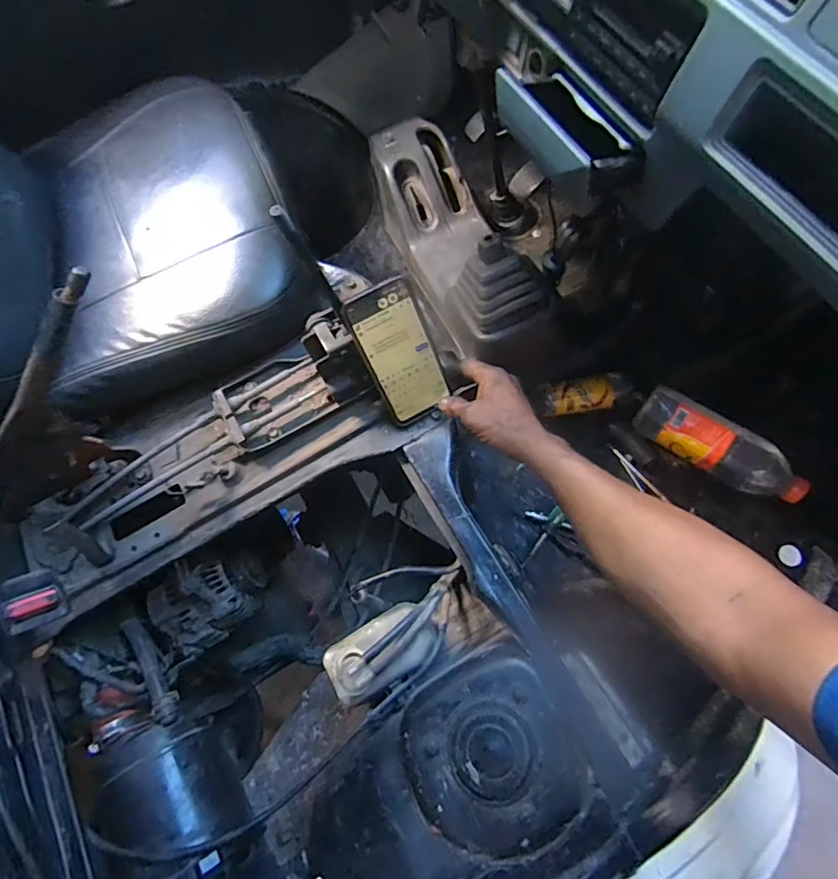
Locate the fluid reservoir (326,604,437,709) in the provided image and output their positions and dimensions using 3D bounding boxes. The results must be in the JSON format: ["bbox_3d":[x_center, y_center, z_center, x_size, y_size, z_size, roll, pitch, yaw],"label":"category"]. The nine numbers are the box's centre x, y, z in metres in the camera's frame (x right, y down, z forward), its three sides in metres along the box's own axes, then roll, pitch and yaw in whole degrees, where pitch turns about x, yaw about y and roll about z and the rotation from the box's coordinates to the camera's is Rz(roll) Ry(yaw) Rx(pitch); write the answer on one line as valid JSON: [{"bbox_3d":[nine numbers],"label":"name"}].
[{"bbox_3d":[-0.046,0.266,0.650,0.139,0.071,0.078,-31,72,-9],"label":"fluid reservoir"}]

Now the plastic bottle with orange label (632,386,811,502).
[{"bbox_3d":[0.452,0.016,0.794,0.248,0.065,0.077,39,76,15],"label":"plastic bottle with orange label"}]

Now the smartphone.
[{"bbox_3d":[-0.020,-0.093,0.581,0.077,0.162,0.013,-28,33,-7],"label":"smartphone"}]

